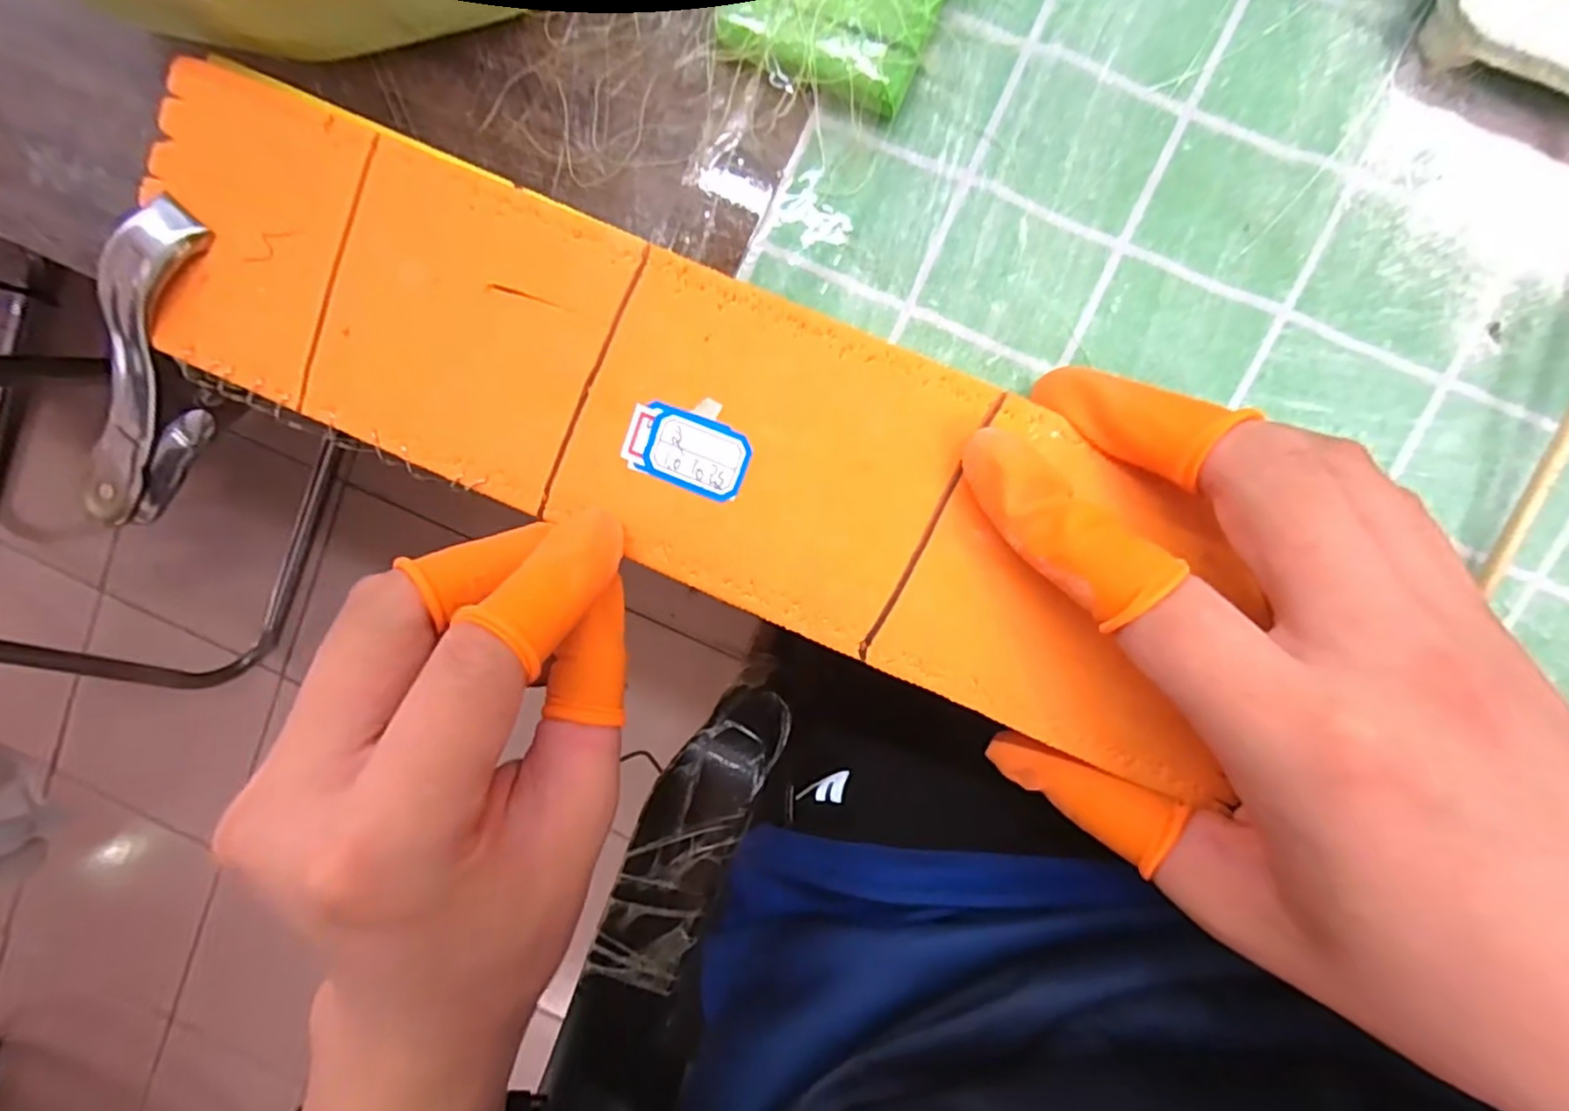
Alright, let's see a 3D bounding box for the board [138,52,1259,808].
[{"bbox_3d":[-0.031,-0.035,0.184,0.309,0.004,0.084,28,98,3],"label":"board"}]

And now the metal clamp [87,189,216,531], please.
[{"bbox_3d":[-0.201,-0.057,0.219,0.016,0.036,0.114,38,121,1],"label":"metal clamp"}]

